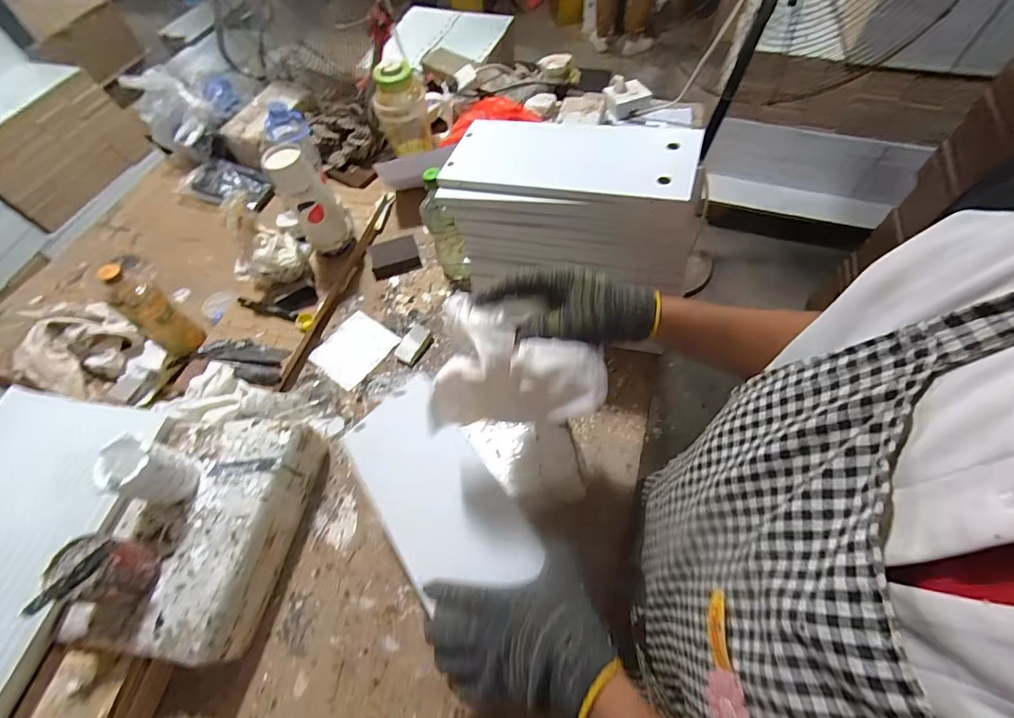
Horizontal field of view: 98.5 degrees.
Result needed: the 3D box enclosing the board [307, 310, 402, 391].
[{"bbox_3d":[-0.272,-0.019,0.780,0.115,0.007,0.125,32,71,22],"label":"board"}]

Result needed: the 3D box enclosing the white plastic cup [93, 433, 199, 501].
[{"bbox_3d":[-0.424,0.136,0.522,0.069,0.092,0.064,21,63,15],"label":"white plastic cup"}]

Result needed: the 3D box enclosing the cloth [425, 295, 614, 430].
[{"bbox_3d":[0.013,0.005,0.389,0.147,0.073,0.109,8,61,8],"label":"cloth"}]

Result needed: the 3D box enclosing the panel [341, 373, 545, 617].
[{"bbox_3d":[-0.084,0.140,0.477,0.123,0.011,0.250,-37,59,-6],"label":"panel"}]

